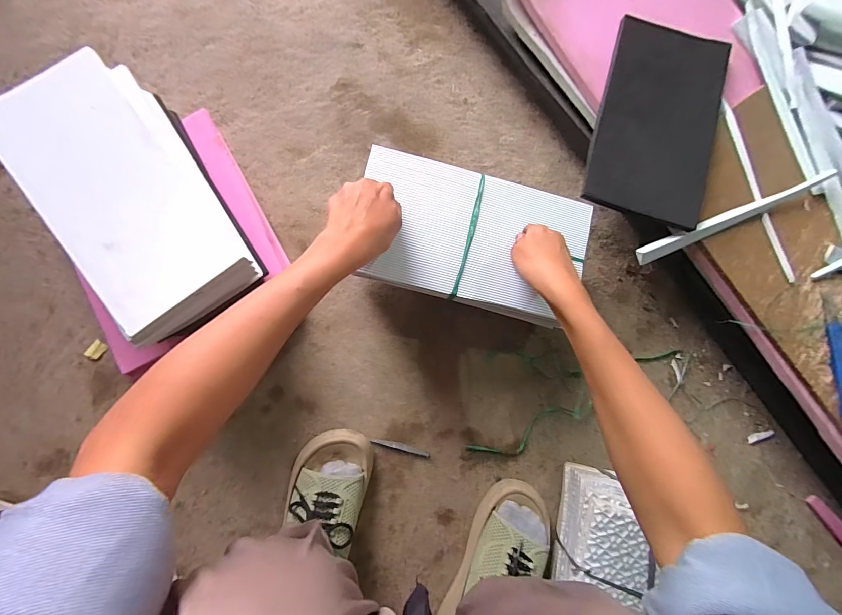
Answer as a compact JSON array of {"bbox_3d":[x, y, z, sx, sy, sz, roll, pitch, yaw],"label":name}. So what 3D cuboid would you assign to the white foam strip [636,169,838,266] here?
[{"bbox_3d":[0.416,-0.121,0.474,0.287,0.018,0.020,-23,85,-3],"label":"white foam strip"}]

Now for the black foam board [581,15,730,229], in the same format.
[{"bbox_3d":[0.321,-0.253,0.481,0.162,0.016,0.265,15,84,0],"label":"black foam board"}]

